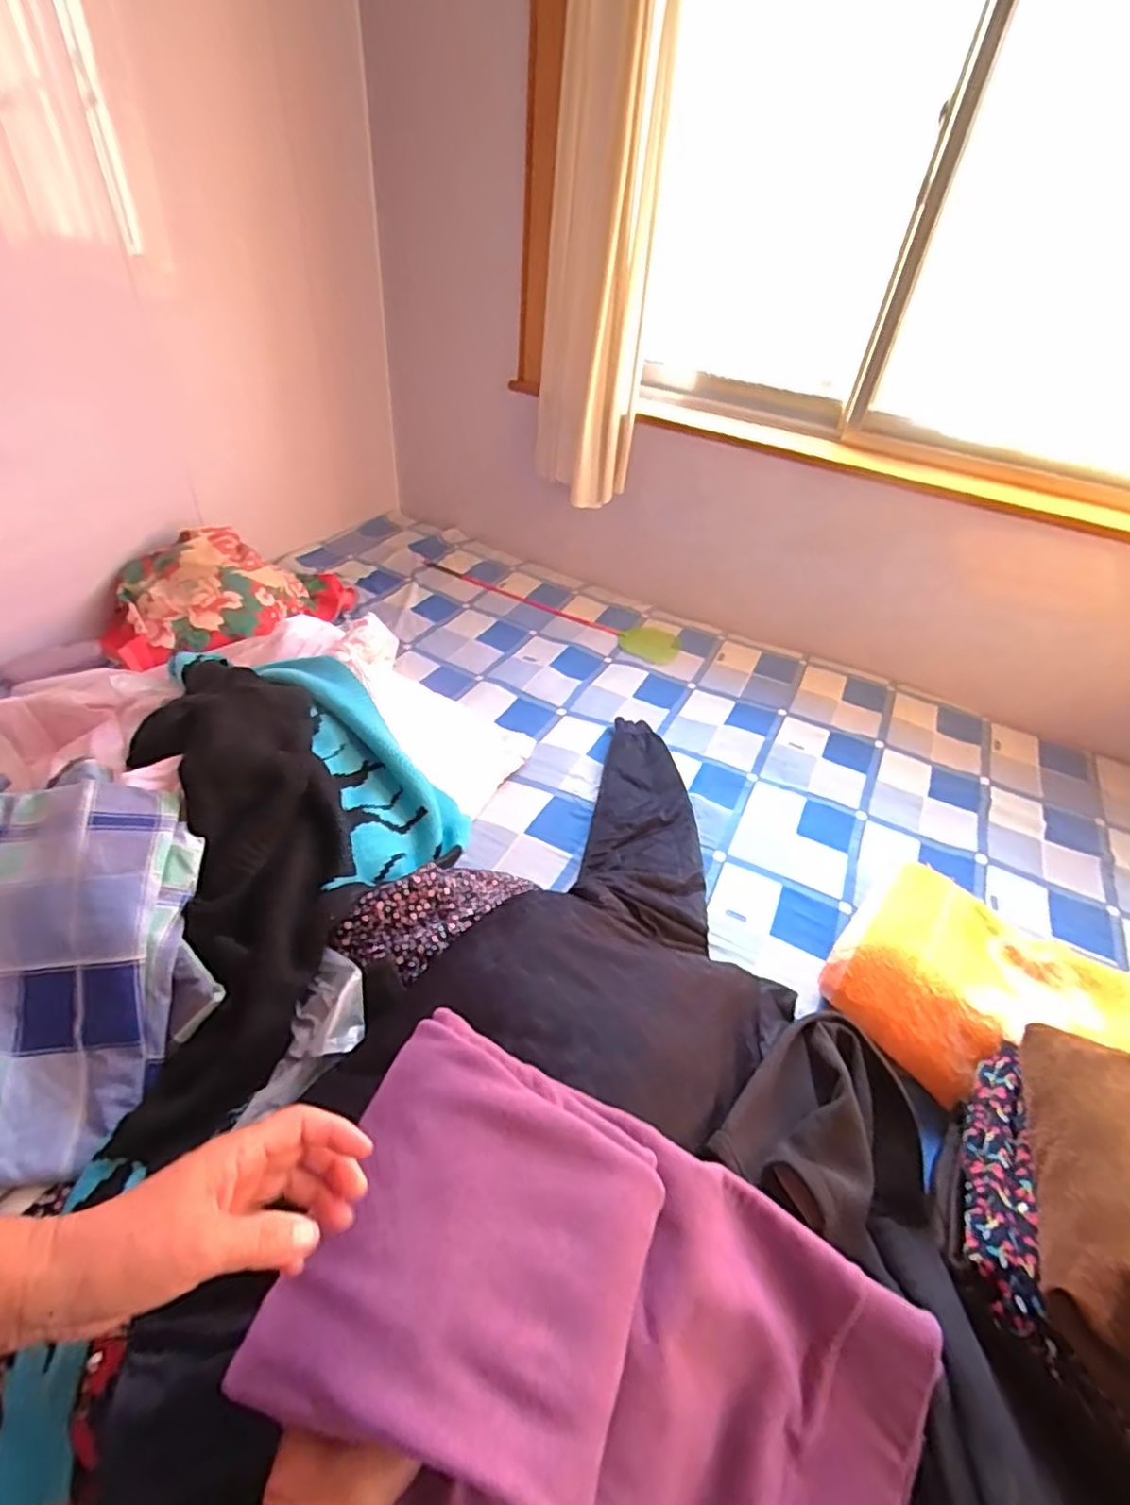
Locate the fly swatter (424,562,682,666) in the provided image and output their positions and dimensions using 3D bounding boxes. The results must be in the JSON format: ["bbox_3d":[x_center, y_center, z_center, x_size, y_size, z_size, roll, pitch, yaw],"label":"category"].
[{"bbox_3d":[-0.030,-0.386,1.644,0.738,0.015,0.151,28,45,22],"label":"fly swatter"}]

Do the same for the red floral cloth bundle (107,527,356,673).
[{"bbox_3d":[-0.702,-0.341,1.366,0.511,0.170,0.269,-20,48,-27],"label":"red floral cloth bundle"}]

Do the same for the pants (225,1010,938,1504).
[{"bbox_3d":[0.047,0.392,0.430,0.439,0.137,0.222,38,42,-10],"label":"pants"}]

